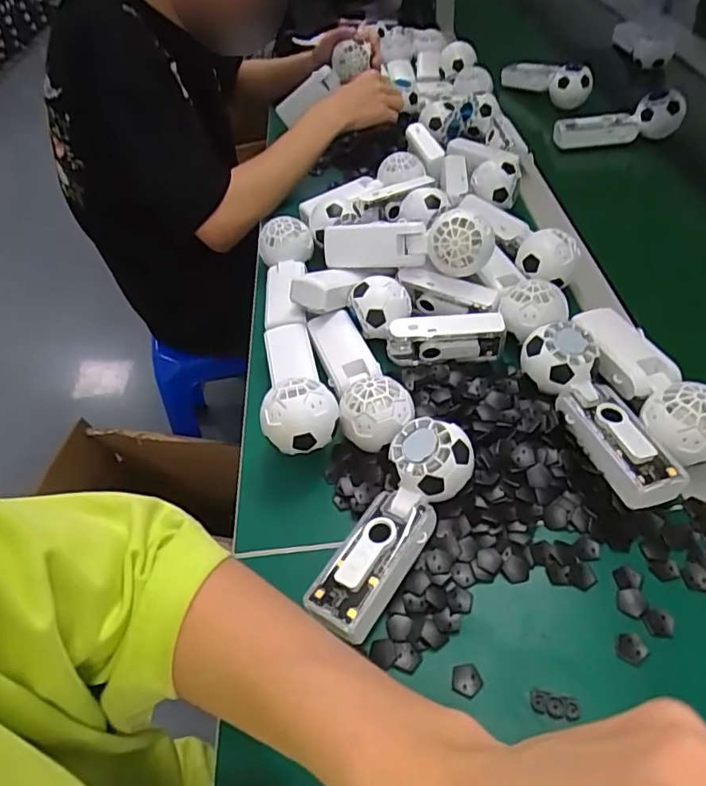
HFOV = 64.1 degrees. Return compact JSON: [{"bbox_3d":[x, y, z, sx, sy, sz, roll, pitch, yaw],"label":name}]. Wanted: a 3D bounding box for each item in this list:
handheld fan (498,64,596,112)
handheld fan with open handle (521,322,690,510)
[{"bbox_3d":[0.305,-0.495,0.894,0.044,0.054,0.149,-34,53,-23],"label":"handheld fan"},{"bbox_3d":[0.199,0.013,0.457,0.058,0.059,0.167,-18,48,-11],"label":"handheld fan with open handle"}]

